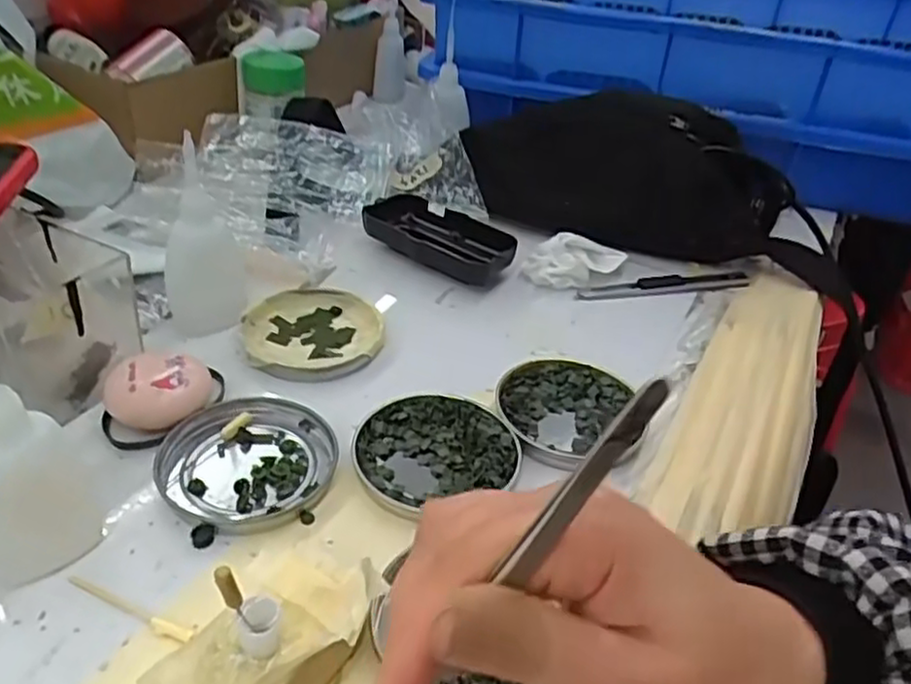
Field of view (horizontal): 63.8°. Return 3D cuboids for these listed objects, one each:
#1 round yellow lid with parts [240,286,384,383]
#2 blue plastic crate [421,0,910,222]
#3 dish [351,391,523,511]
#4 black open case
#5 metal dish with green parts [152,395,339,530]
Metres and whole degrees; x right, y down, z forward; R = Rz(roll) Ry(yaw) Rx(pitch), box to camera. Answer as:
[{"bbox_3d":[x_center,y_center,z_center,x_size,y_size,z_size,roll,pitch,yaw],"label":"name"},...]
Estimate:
[{"bbox_3d":[-0.083,-0.007,0.424,0.077,0.010,0.078,4,36,-3],"label":"round yellow lid with parts"},{"bbox_3d":[0.268,-0.278,0.736,0.525,0.132,0.375,13,37,11],"label":"blue plastic crate"},{"bbox_3d":[-0.010,0.051,0.357,0.077,0.008,0.070,4,36,-3],"label":"dish"},{"bbox_3d":[-0.011,-0.072,0.514,0.108,0.026,0.047,24,40,24],"label":"black open case"},{"bbox_3d":[-0.096,0.054,0.341,0.073,0.010,0.078,4,36,-3],"label":"metal dish with green parts"}]

